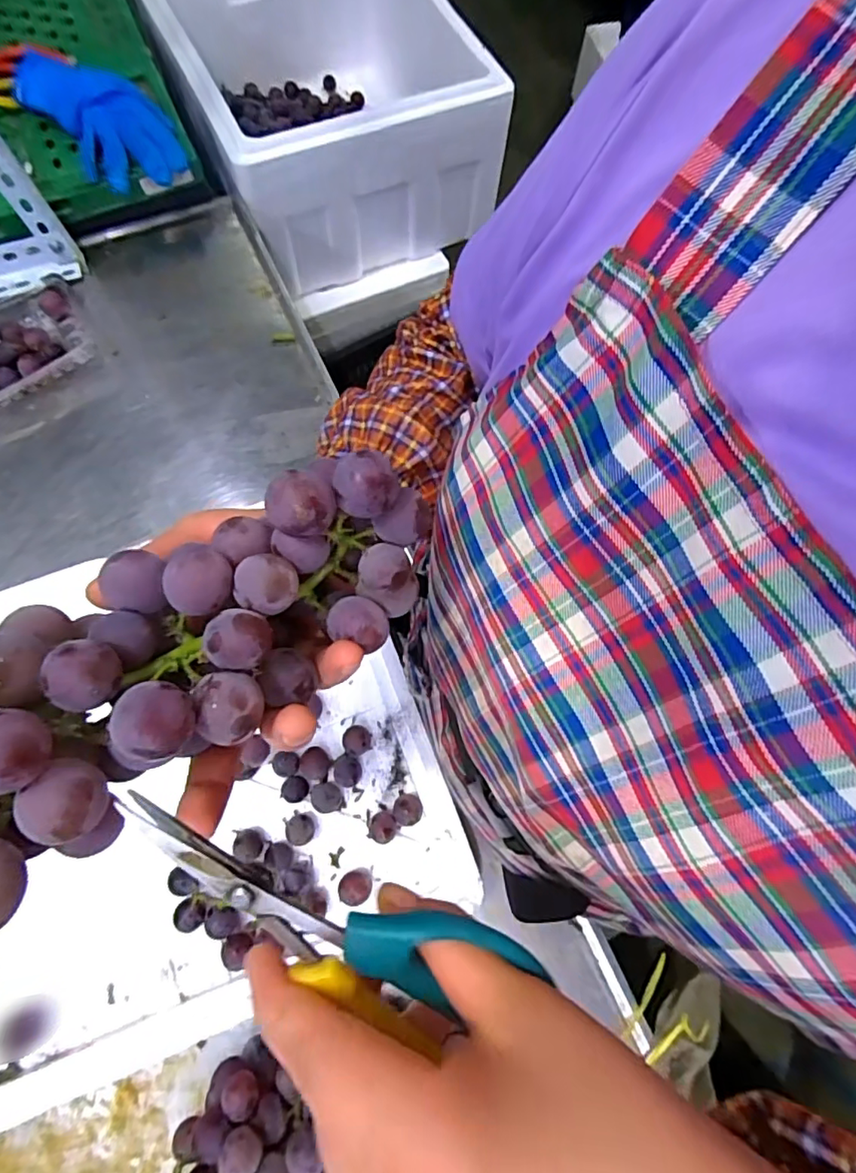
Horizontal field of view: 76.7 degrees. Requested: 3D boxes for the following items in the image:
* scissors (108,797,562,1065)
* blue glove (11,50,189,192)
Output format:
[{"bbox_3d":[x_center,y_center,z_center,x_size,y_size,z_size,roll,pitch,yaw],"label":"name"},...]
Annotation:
[{"bbox_3d":[-0.034,0.101,0.165,0.130,0.019,0.040,29,73,-7],"label":"scissors"},{"bbox_3d":[-0.362,-0.521,0.596,0.108,0.046,0.210,-43,81,-13],"label":"blue glove"}]

